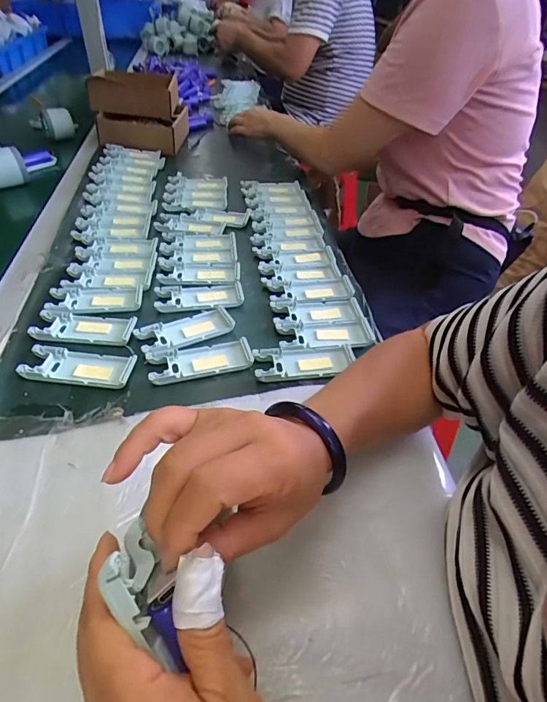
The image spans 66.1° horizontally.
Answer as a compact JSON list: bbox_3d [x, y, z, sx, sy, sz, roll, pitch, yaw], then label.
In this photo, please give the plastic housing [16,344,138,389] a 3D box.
[{"bbox_3d":[-0.191,0.013,0.417,0.103,0.010,0.044,4,43,1],"label":"plastic housing"}]

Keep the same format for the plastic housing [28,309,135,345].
[{"bbox_3d":[-0.205,-0.027,0.460,0.104,0.010,0.046,3,43,-1],"label":"plastic housing"}]

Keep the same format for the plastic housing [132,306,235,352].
[{"bbox_3d":[-0.096,-0.024,0.465,0.104,0.010,0.044,-20,48,-23],"label":"plastic housing"}]

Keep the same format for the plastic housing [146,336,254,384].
[{"bbox_3d":[-0.076,0.009,0.437,0.102,0.014,0.045,-9,44,-14],"label":"plastic housing"}]

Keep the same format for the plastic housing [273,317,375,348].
[{"bbox_3d":[0.057,-0.021,0.473,0.106,0.009,0.047,-1,43,-5],"label":"plastic housing"}]

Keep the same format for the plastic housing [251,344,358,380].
[{"bbox_3d":[0.032,0.012,0.441,0.103,0.012,0.042,-4,43,-8],"label":"plastic housing"}]

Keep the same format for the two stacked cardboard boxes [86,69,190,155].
[{"bbox_3d":[-0.280,-0.504,0.878,0.184,0.119,0.138,0,43,-4],"label":"two stacked cardboard boxes"}]

